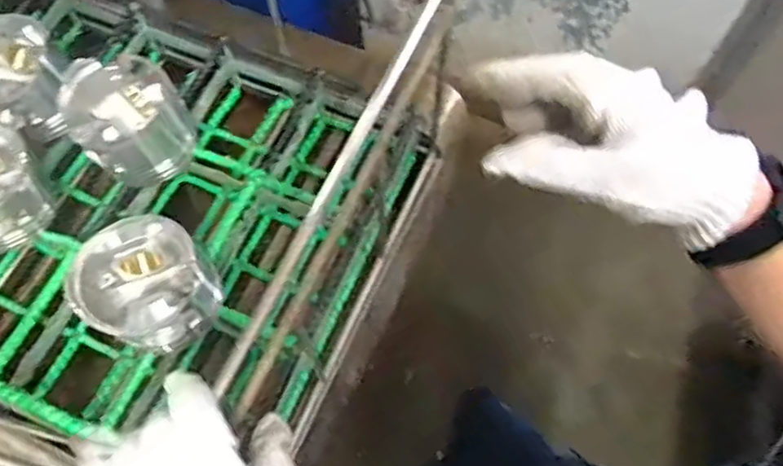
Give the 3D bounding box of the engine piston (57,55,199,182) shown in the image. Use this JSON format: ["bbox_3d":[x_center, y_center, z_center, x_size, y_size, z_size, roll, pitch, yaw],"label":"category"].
[{"bbox_3d":[-0.287,-0.122,0.699,0.100,0.117,0.107,42,73,17],"label":"engine piston"}]

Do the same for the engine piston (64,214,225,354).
[{"bbox_3d":[-0.228,0.053,0.605,0.111,0.081,0.112,0,66,1],"label":"engine piston"}]

